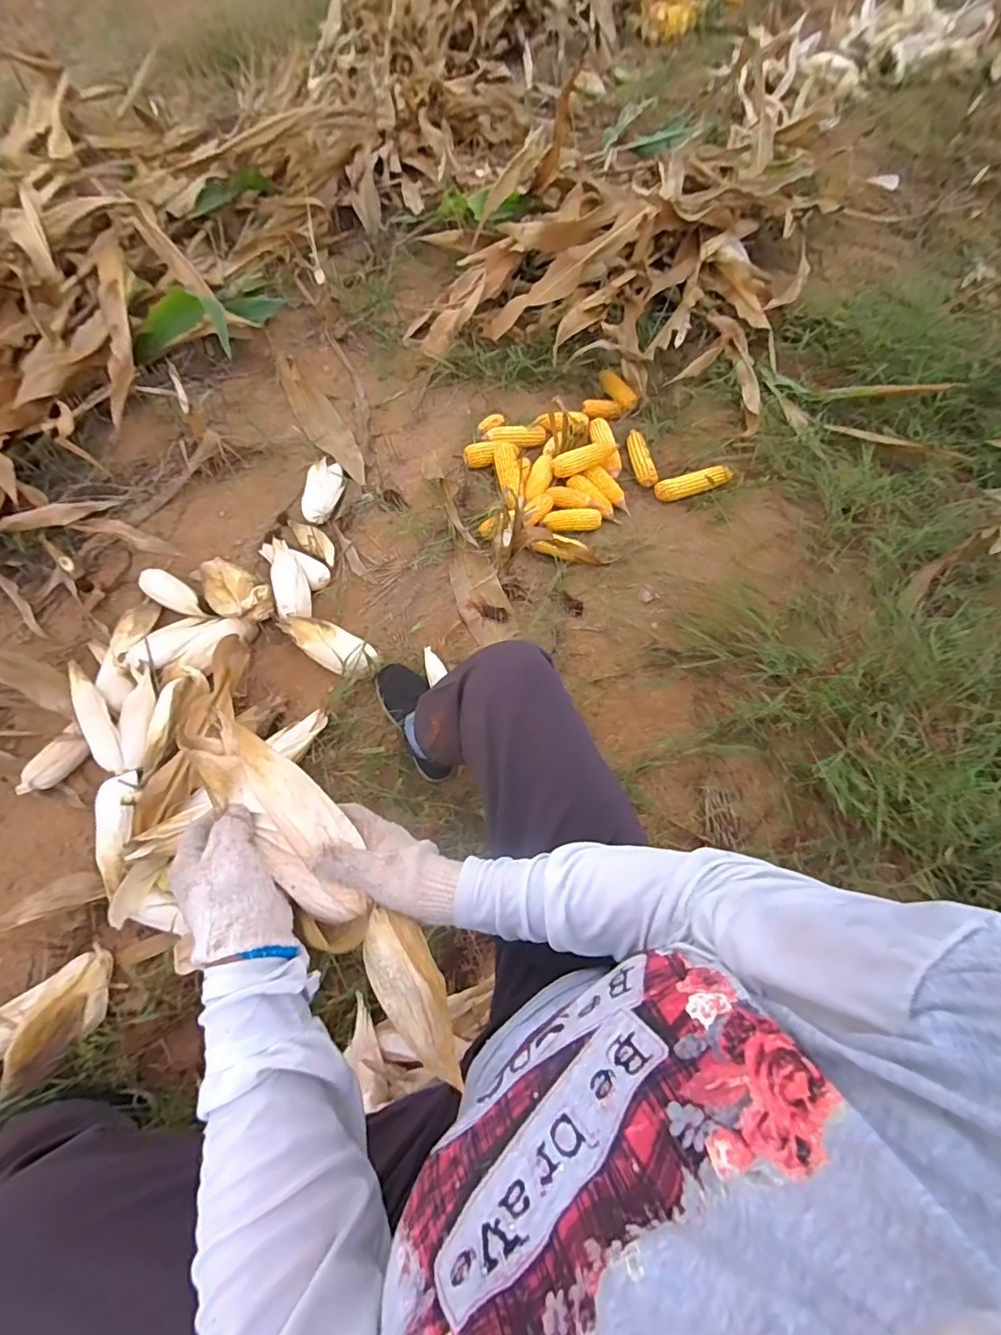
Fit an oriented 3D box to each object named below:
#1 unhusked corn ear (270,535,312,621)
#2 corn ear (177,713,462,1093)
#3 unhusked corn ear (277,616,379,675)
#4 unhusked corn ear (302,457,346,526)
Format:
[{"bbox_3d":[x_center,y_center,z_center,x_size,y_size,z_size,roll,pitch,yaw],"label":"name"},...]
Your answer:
[{"bbox_3d":[-0.432,-0.176,1.086,0.068,0.049,0.195,-16,64,-10],"label":"unhusked corn ear"},{"bbox_3d":[-0.147,0.174,0.433,0.077,0.117,0.295,-39,75,-17],"label":"corn ear"},{"bbox_3d":[-0.336,-0.043,1.017,0.204,0.064,0.072,27,65,12],"label":"unhusked corn ear"},{"bbox_3d":[-0.414,-0.411,1.237,0.088,0.046,0.166,-3,64,-1],"label":"unhusked corn ear"}]

